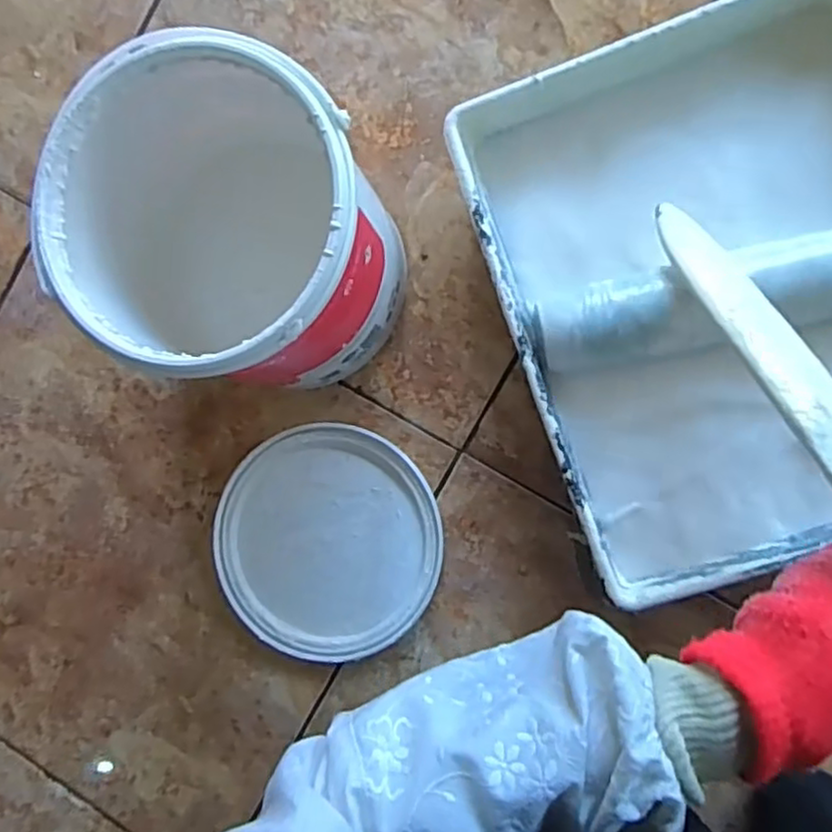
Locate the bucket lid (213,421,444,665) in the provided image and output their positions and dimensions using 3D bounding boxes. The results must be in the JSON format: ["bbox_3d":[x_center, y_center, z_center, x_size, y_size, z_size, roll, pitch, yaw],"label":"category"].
[{"bbox_3d":[-0.068,0.097,0.539,0.172,0.010,0.175,0,89,9],"label":"bucket lid"}]

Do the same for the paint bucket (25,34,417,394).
[{"bbox_3d":[-0.105,-0.111,0.460,0.172,0.191,0.172,0,89,9],"label":"paint bucket"}]

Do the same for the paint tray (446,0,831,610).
[{"bbox_3d":[0.206,-0.081,0.467,0.277,0.077,0.339,-19,86,8],"label":"paint tray"}]

